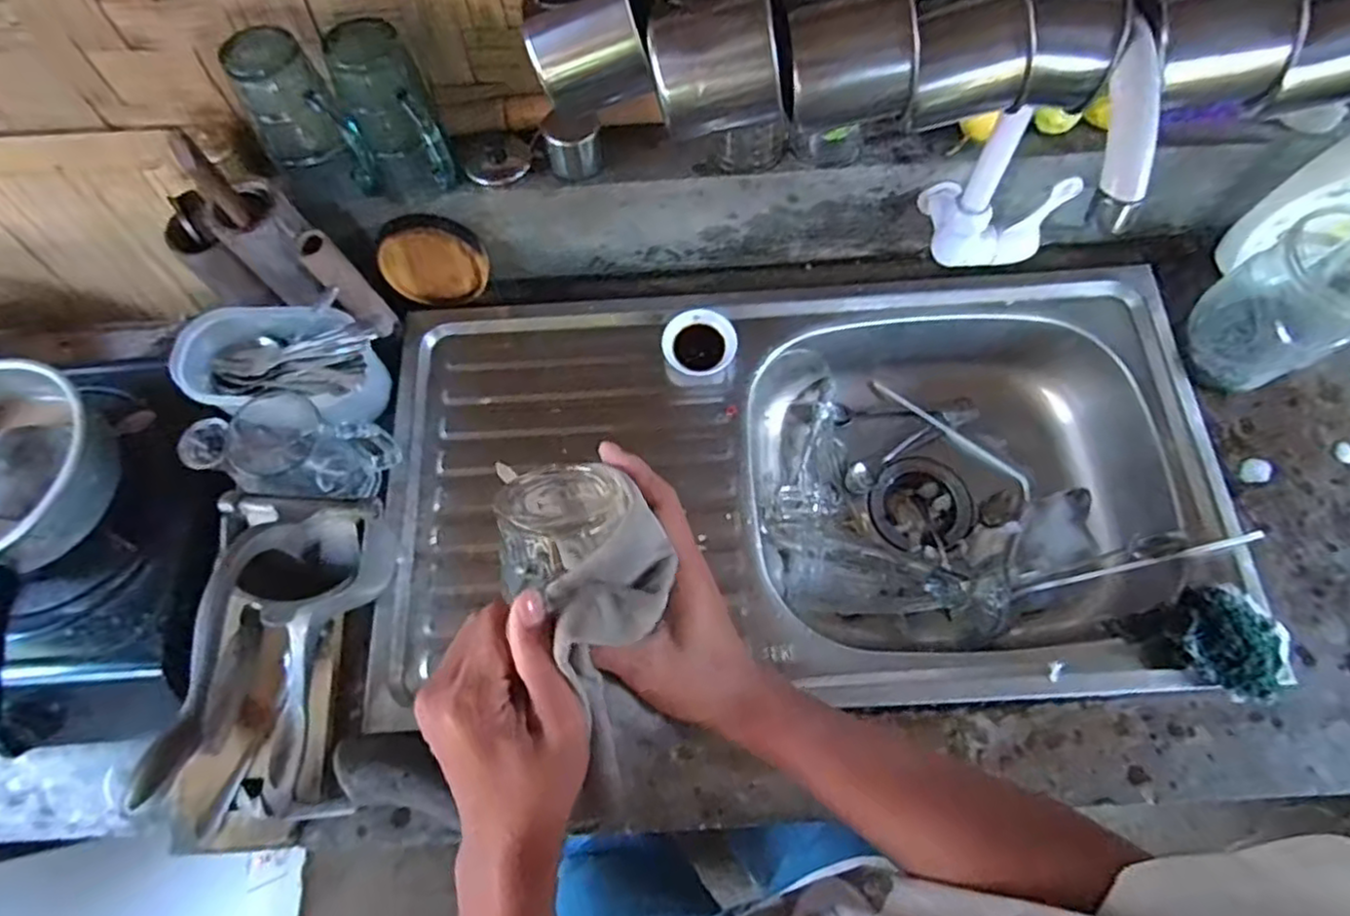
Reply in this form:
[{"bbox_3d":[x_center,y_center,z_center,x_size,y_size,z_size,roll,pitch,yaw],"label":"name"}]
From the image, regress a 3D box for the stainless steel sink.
[{"bbox_3d":[0.112,0.029,0.691,0.752,0.138,0.412,-1,71,1],"label":"stainless steel sink"}]

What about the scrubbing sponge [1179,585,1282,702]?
[{"bbox_3d":[0.447,0.147,0.555,0.081,0.043,0.087,-8,71,-2],"label":"scrubbing sponge"}]

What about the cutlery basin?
[{"bbox_3d":[-0.358,-0.082,0.642,0.183,0.078,0.098,7,71,4],"label":"cutlery basin"}]

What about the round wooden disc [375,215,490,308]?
[{"bbox_3d":[-0.233,-0.190,0.670,0.098,0.092,0.013,5,46,-15],"label":"round wooden disc"}]

